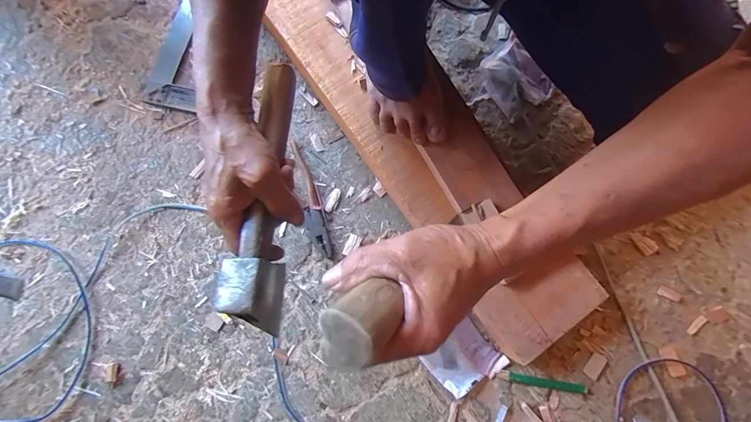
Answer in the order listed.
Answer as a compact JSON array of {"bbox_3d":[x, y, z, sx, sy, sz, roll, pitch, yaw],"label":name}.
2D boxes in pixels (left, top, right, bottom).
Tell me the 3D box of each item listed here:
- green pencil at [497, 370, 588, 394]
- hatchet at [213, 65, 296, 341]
[{"bbox_3d":[0.241,0.250,0.474,0.125,0.006,0.013,11,80,1],"label":"green pencil"},{"bbox_3d":[-0.106,-0.028,0.326,0.045,0.063,0.273,0,71,-1],"label":"hatchet"}]

